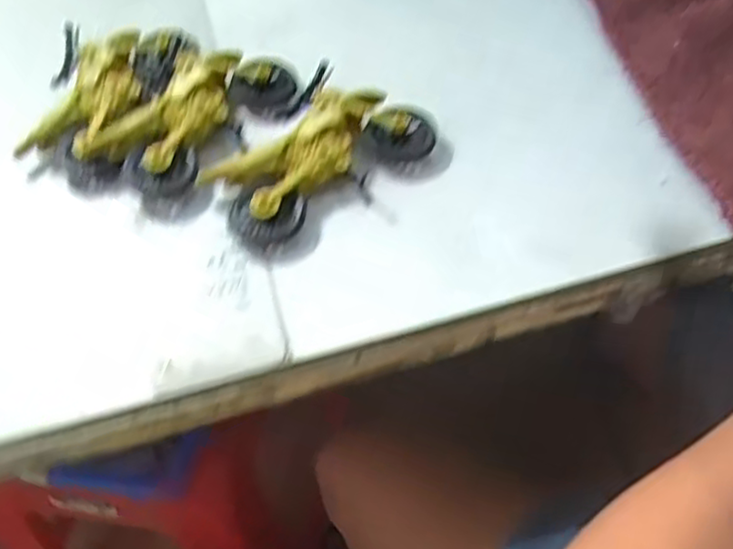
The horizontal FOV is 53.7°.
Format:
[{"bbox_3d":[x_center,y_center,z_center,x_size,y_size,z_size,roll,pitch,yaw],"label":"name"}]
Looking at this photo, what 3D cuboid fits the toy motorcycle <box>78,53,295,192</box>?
[{"bbox_3d":[-0.101,-0.093,0.410,0.065,0.027,0.115,24,59,19],"label":"toy motorcycle"}]

